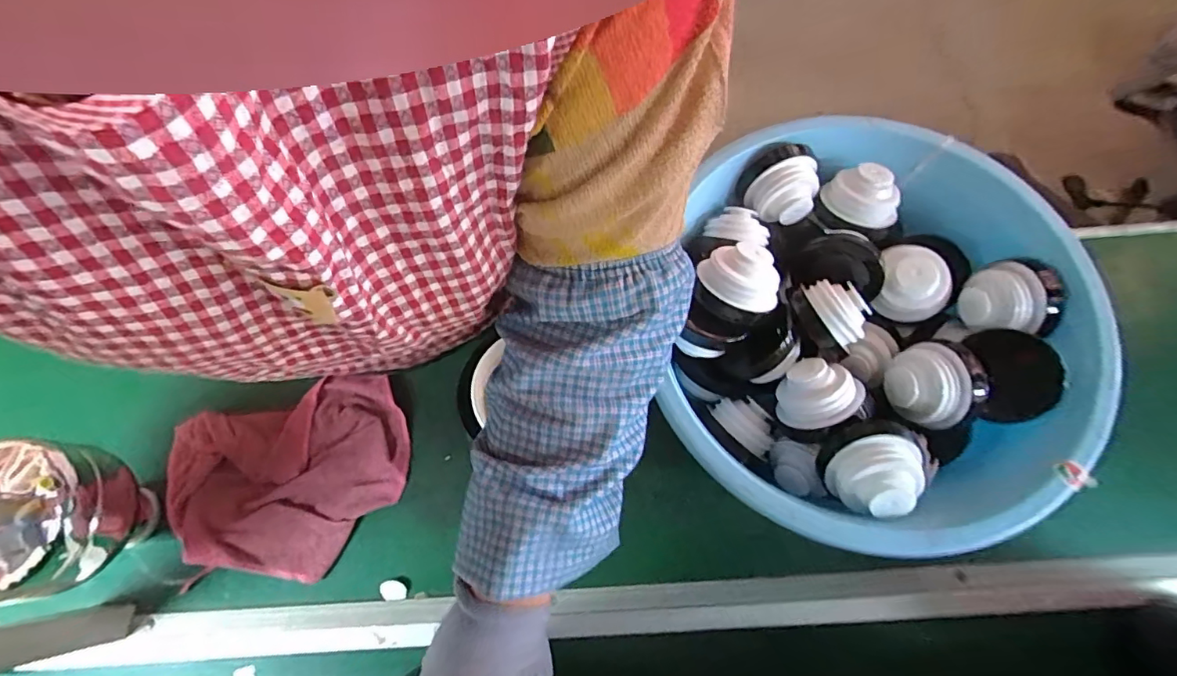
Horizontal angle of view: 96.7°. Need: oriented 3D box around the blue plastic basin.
[{"bbox_3d":[0.250,-0.015,0.466,0.375,0.115,0.349,0,73,2],"label":"blue plastic basin"}]

